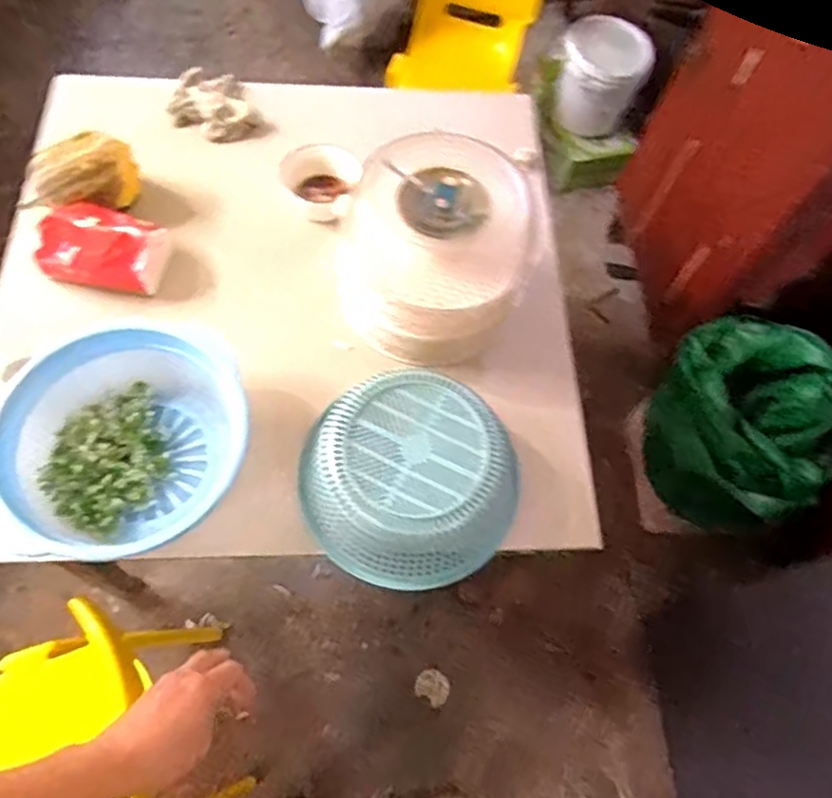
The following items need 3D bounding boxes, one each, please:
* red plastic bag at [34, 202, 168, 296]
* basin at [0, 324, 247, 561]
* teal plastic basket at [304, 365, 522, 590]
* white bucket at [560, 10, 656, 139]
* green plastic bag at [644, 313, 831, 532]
[{"bbox_3d":[-0.424,-0.210,0.871,0.153,0.082,0.102,9,65,0],"label":"red plastic bag"},{"bbox_3d":[-0.325,0.050,0.761,0.259,0.105,0.266,2,65,-4],"label":"basin"},{"bbox_3d":[-0.006,0.100,0.761,0.234,0.101,0.233,2,65,-4],"label":"teal plastic basket"},{"bbox_3d":[0.463,-0.810,1.615,0.212,0.211,0.214,2,65,-4],"label":"white bucket"},{"bbox_3d":[0.572,0.063,1.199,0.321,0.375,0.270,40,69,13],"label":"green plastic bag"}]

